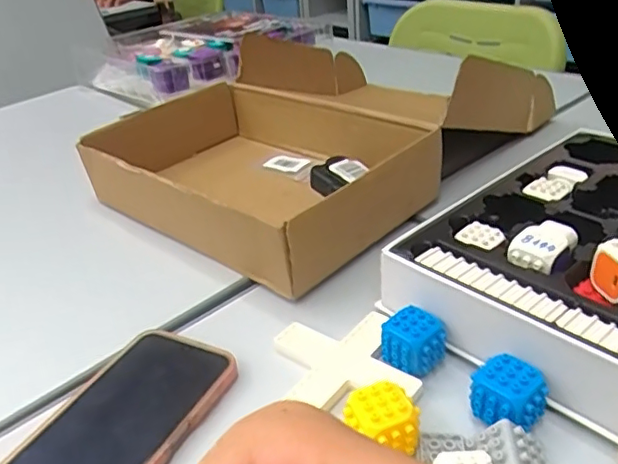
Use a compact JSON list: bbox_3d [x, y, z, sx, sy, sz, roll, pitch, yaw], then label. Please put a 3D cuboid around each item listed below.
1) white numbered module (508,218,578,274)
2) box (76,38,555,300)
[{"bbox_3d":[0.158,0.009,0.384,0.048,0.017,0.030,-28,38,-32],"label":"white numbered module"},{"bbox_3d":[0.024,-0.117,0.631,0.452,0.114,0.314,-30,39,-35],"label":"box"}]

